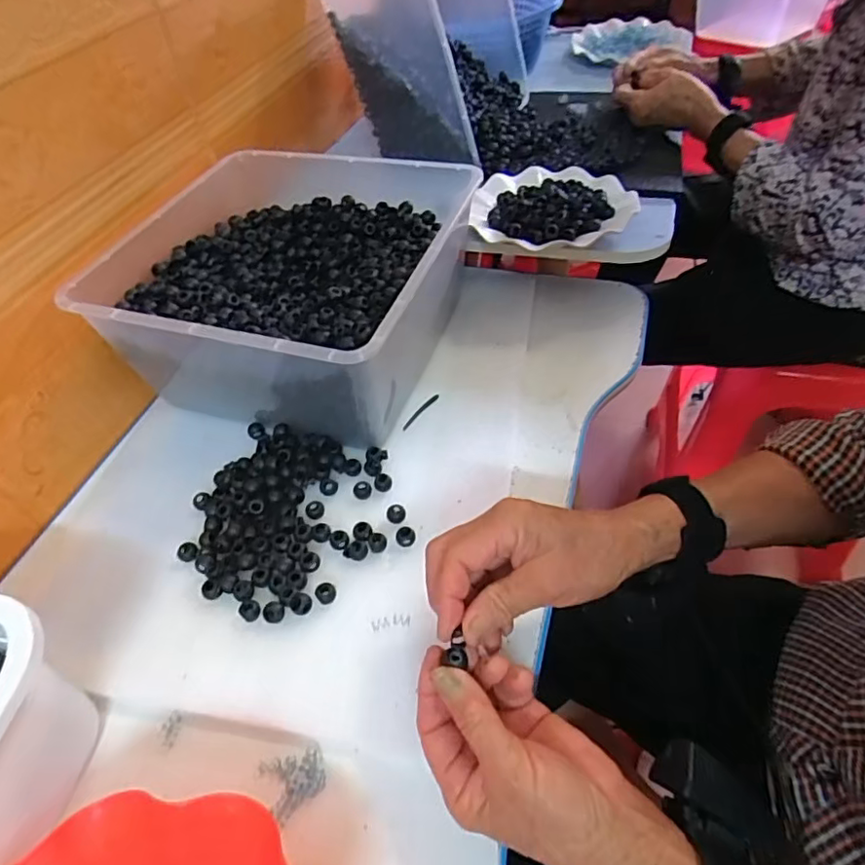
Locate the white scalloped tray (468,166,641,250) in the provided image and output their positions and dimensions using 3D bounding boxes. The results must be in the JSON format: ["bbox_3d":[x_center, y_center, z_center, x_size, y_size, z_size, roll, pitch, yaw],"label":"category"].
[{"bbox_3d":[0.132,-0.258,0.633,0.175,0.029,0.163,2,49,8],"label":"white scalloped tray"}]

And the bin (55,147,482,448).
[{"bbox_3d":[-0.128,-0.148,0.583,0.296,0.143,0.319,11,51,16],"label":"bin"}]

